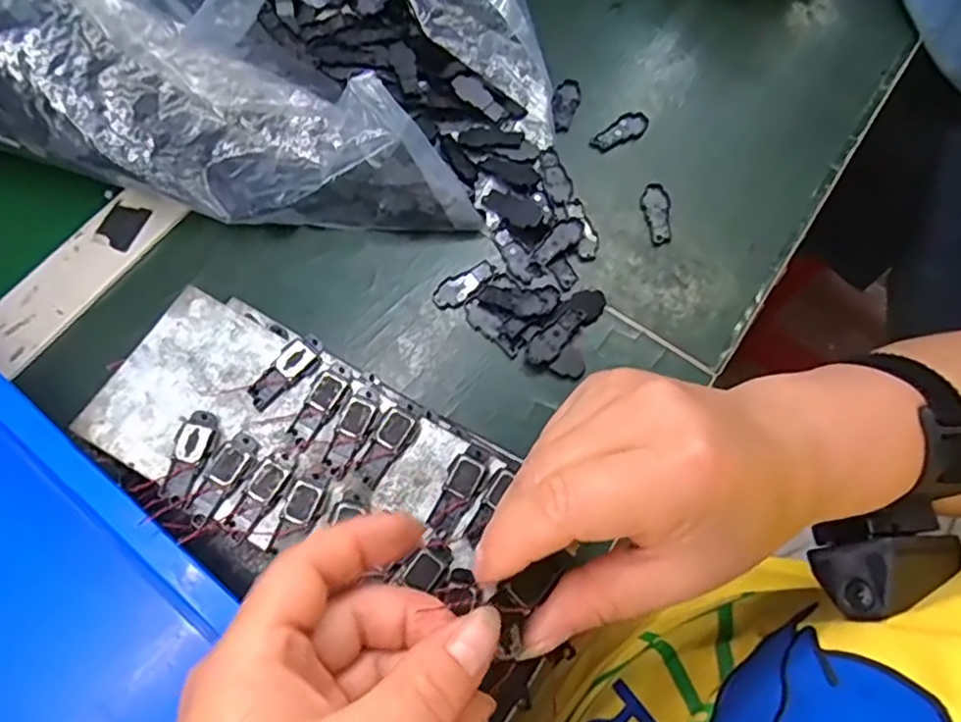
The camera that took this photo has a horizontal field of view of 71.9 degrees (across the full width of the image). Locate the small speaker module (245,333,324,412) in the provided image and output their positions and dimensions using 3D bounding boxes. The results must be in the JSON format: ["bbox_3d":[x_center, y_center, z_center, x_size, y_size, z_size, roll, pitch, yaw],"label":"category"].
[{"bbox_3d":[-0.086,0.003,0.291,0.038,0.006,0.016,-40,74,-16],"label":"small speaker module"}]

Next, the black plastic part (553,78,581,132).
[{"bbox_3d":[0.053,-0.161,0.415,0.016,0.004,0.041,16,68,5],"label":"black plastic part"}]

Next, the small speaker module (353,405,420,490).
[{"bbox_3d":[-0.040,0.036,0.280,0.015,0.005,0.035,28,70,10],"label":"small speaker module"}]

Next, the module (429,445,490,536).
[{"bbox_3d":[-0.009,0.052,0.275,0.014,0.005,0.039,31,70,11],"label":"module"}]

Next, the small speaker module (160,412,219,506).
[{"bbox_3d":[-0.121,0.040,0.276,0.013,0.004,0.039,15,68,5],"label":"small speaker module"}]

